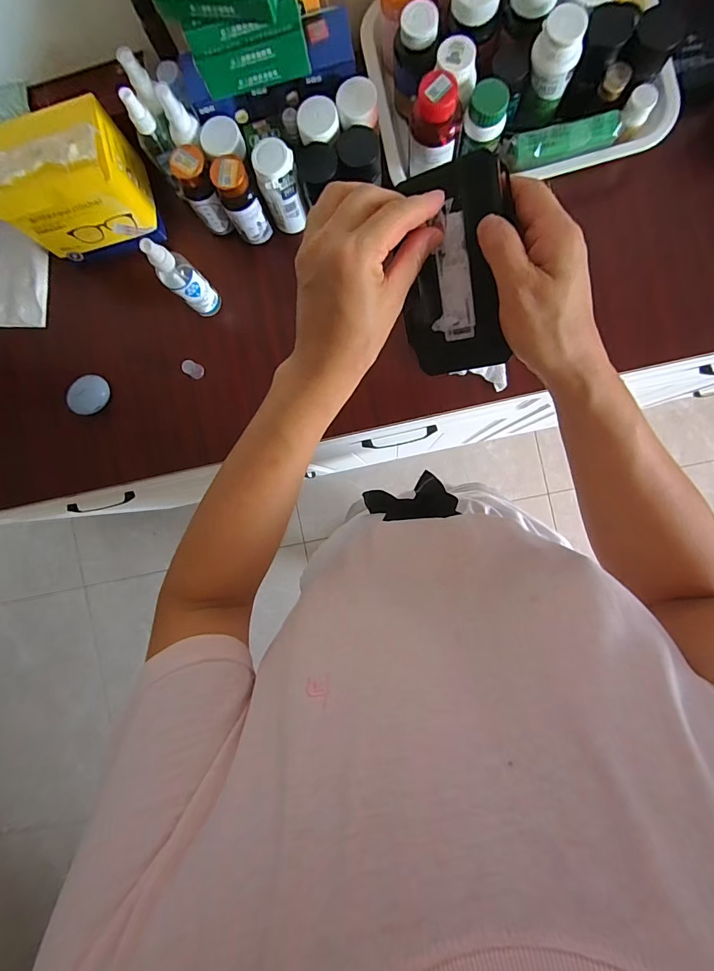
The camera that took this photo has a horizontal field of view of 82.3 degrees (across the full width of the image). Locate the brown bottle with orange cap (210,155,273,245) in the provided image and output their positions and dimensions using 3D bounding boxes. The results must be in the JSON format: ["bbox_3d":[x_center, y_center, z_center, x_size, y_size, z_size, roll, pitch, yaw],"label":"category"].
[{"bbox_3d":[-0.140,-0.344,0.505,0.044,0.105,0.046,0,90,5],"label":"brown bottle with orange cap"}]

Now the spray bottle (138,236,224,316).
[{"bbox_3d":[-0.210,-0.249,0.494,0.032,0.142,0.039,41,93,4],"label":"spray bottle"}]

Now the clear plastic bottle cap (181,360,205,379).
[{"bbox_3d":[-0.221,-0.157,0.553,0.018,0.028,0.020,33,93,5],"label":"clear plastic bottle cap"}]

